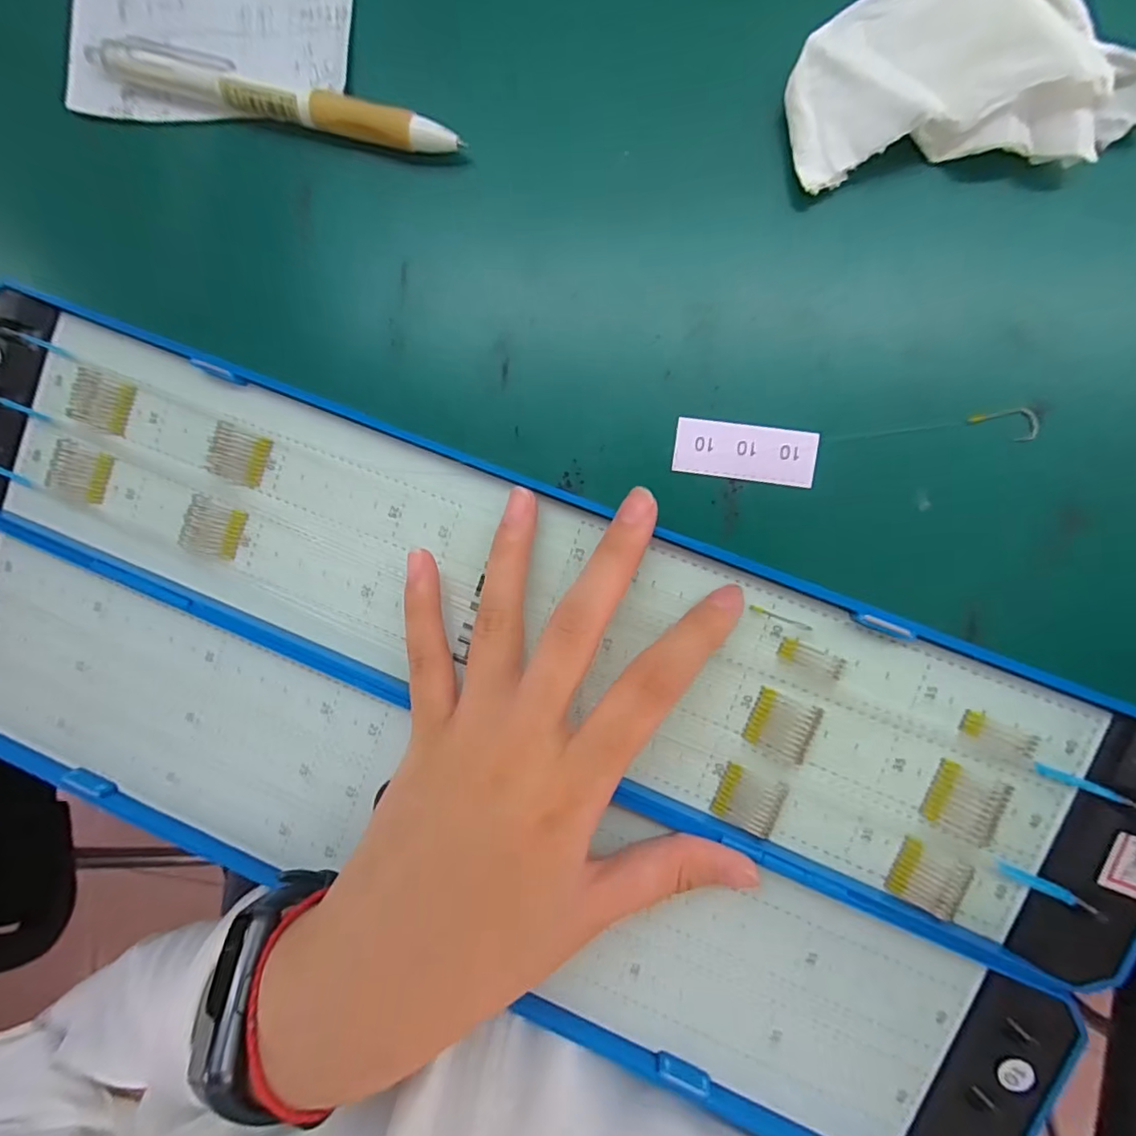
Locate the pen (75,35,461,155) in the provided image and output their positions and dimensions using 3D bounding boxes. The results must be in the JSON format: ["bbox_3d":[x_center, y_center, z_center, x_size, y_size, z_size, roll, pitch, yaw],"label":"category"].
[{"bbox_3d":[-0.104,-0.168,0.199,0.138,0.012,0.017,18,96,7],"label":"pen"}]

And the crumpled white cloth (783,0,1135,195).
[{"bbox_3d":[0.119,-0.152,0.167,0.100,0.028,0.062,0,94,8],"label":"crumpled white cloth"}]

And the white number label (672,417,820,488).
[{"bbox_3d":[0.060,-0.039,0.189,0.046,0.004,0.018,9,95,7],"label":"white number label"}]

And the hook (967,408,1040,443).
[{"bbox_3d":[0.139,-0.045,0.178,0.020,0.004,0.011,-8,91,7],"label":"hook"}]

